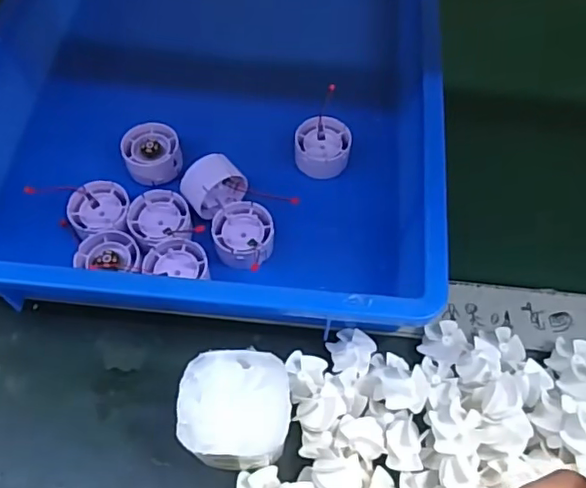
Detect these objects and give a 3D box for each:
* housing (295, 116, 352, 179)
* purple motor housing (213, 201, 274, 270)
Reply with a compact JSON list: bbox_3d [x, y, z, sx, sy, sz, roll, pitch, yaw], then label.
[{"bbox_3d":[0.025,-0.080,0.480,0.046,0.031,0.050,3,61,1],"label":"housing"},{"bbox_3d":[-0.037,-0.005,0.434,0.045,0.023,0.053,-6,61,-4],"label":"purple motor housing"}]

